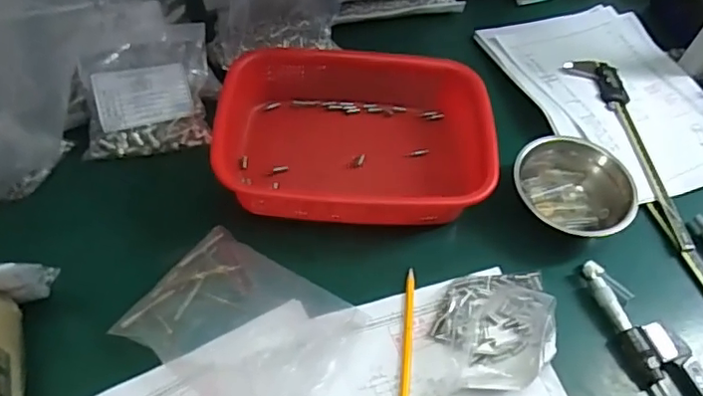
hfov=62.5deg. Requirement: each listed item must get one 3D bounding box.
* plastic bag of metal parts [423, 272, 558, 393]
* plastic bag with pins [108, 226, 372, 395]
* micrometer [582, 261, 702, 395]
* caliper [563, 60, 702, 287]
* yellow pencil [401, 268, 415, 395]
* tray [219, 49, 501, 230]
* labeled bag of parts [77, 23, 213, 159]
[{"bbox_3d":[0.132,0.118,0.547,0.111,0.044,0.125,7,57,-1],"label":"plastic bag of metal parts"},{"bbox_3d":[-0.101,0.116,0.538,0.183,0.019,0.136,32,59,15],"label":"plastic bag with pins"},{"bbox_3d":[0.293,0.141,0.564,0.060,0.025,0.180,-13,59,-15],"label":"micrometer"},{"bbox_3d":[0.355,-0.003,0.663,0.061,0.020,0.414,-8,57,-12],"label":"caliper"},{"bbox_3d":[0.054,0.136,0.549,0.009,0.004,0.143,8,56,-1],"label":"yellow pencil"},{"bbox_3d":[0.003,-0.078,0.652,0.288,0.074,0.230,3,56,-4],"label":"tray"},{"bbox_3d":[-0.237,-0.126,0.674,0.137,0.056,0.147,-4,57,-9],"label":"labeled bag of parts"}]

